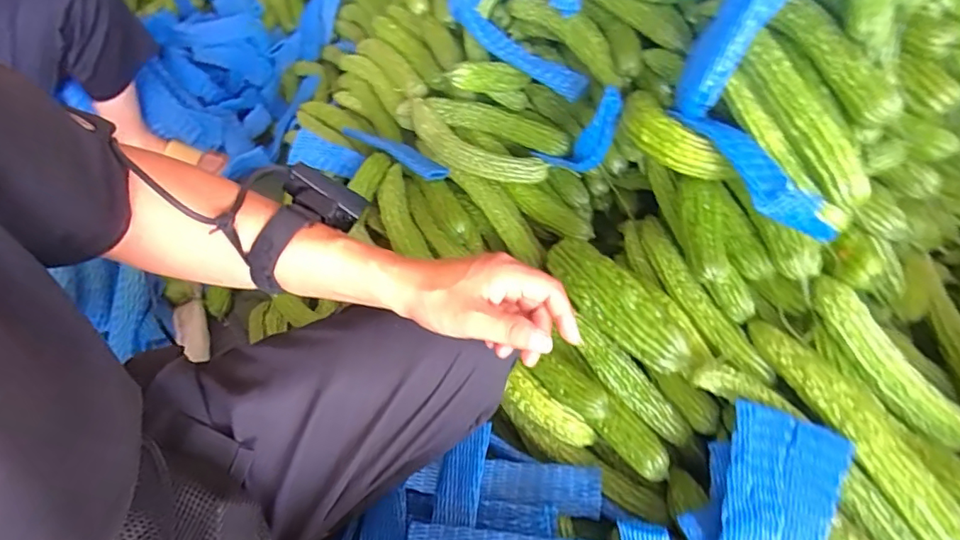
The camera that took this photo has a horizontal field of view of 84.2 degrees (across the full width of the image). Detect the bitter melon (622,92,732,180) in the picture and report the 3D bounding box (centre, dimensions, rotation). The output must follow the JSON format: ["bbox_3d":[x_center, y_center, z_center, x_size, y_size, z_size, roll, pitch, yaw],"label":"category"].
[{"bbox_3d":[0.235,-0.173,0.657,0.084,0.043,0.169,-24,55,-15],"label":"bitter melon"}]

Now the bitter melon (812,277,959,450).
[{"bbox_3d":[0.462,0.109,0.601,0.053,0.042,0.241,-41,89,-25],"label":"bitter melon"}]

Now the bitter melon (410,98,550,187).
[{"bbox_3d":[-0.013,-0.198,0.866,0.251,0.044,0.071,27,57,6],"label":"bitter melon"}]

